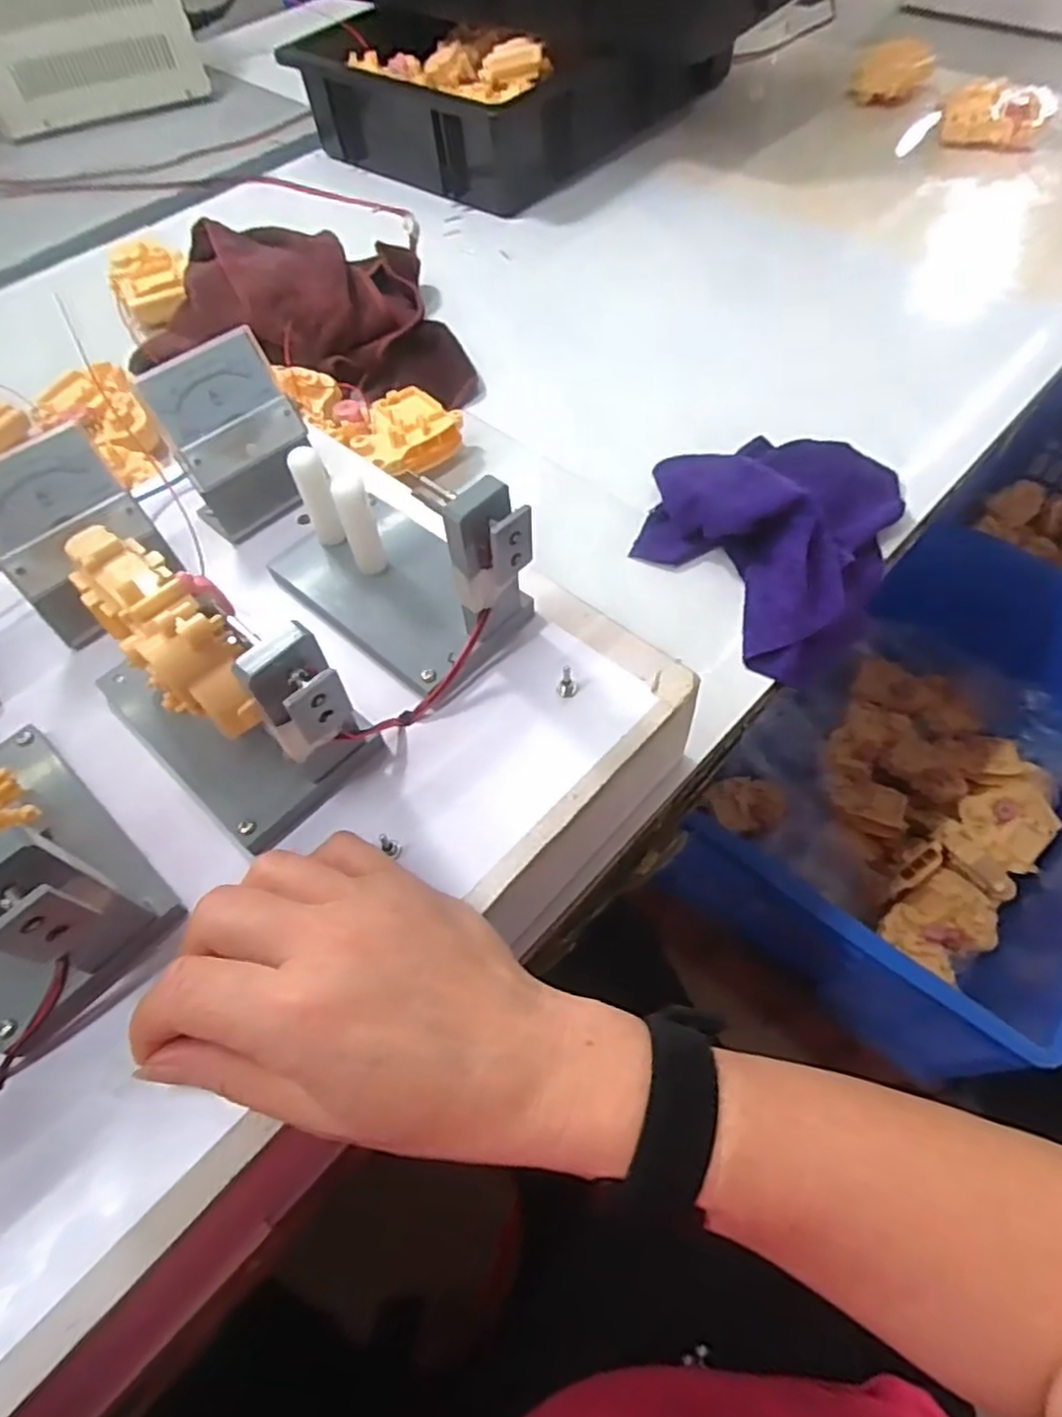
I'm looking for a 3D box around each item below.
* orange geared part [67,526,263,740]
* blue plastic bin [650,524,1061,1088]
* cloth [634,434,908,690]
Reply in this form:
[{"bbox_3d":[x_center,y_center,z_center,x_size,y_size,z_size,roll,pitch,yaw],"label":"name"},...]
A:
[{"bbox_3d":[-0.133,-0.032,0.262,0.037,0.035,0.099,-38,63,-19],"label":"orange geared part"},{"bbox_3d":[0.443,0.075,0.809,0.375,0.212,0.528,33,65,21],"label":"blue plastic bin"},{"bbox_3d":[0.143,-0.110,0.433,0.143,0.043,0.174,20,61,15],"label":"cloth"}]

